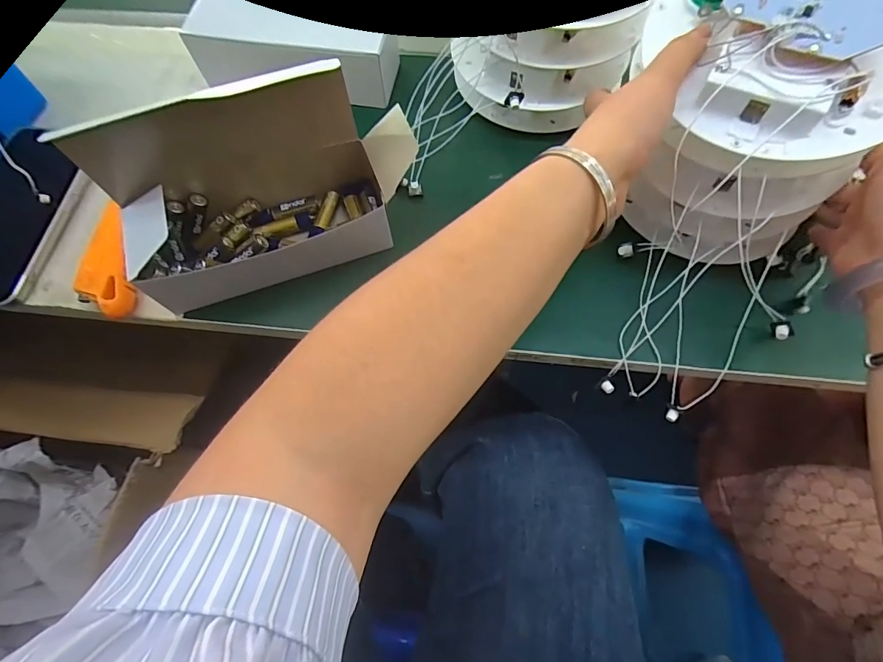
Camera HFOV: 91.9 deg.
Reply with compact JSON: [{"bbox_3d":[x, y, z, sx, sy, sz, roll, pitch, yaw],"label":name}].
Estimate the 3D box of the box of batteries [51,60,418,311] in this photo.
[{"bbox_3d":[-0.121,-0.101,0.303,0.200,0.109,0.112,-21,70,-7],"label":"box of batteries"}]

